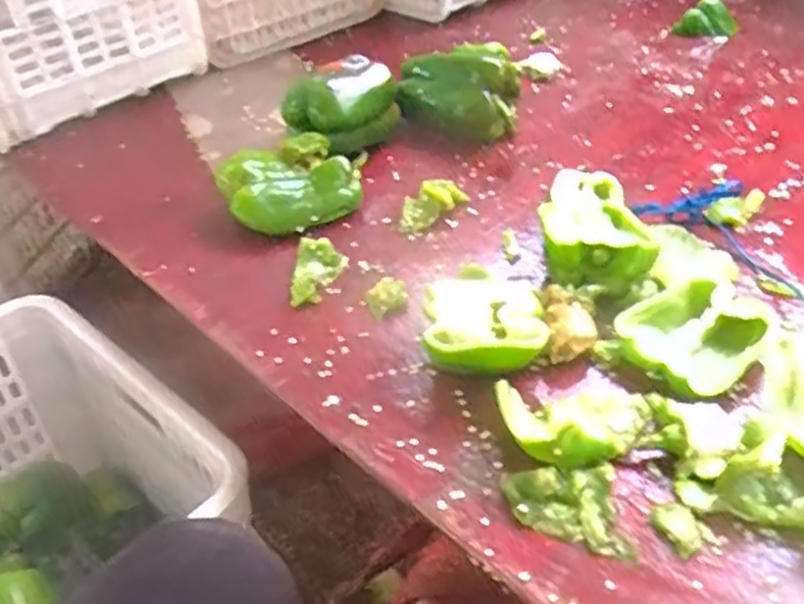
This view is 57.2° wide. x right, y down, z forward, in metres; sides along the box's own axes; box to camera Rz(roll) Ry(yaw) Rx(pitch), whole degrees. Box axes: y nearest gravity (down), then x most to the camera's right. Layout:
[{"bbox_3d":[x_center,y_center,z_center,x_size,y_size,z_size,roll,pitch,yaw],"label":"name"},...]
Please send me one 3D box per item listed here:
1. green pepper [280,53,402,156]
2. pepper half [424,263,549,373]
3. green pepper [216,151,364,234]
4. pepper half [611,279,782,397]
[{"bbox_3d":[-0.066,-0.207,0.792,0.073,0.077,0.120,27,48,35],"label":"green pepper"},{"bbox_3d":[0.059,0.018,0.532,0.080,0.044,0.084,-4,38,2],"label":"pepper half"},{"bbox_3d":[-0.105,-0.105,0.708,0.130,0.057,0.086,-14,38,-10],"label":"green pepper"},{"bbox_3d":[0.203,0.021,0.510,0.093,0.031,0.083,-27,42,-25],"label":"pepper half"}]

